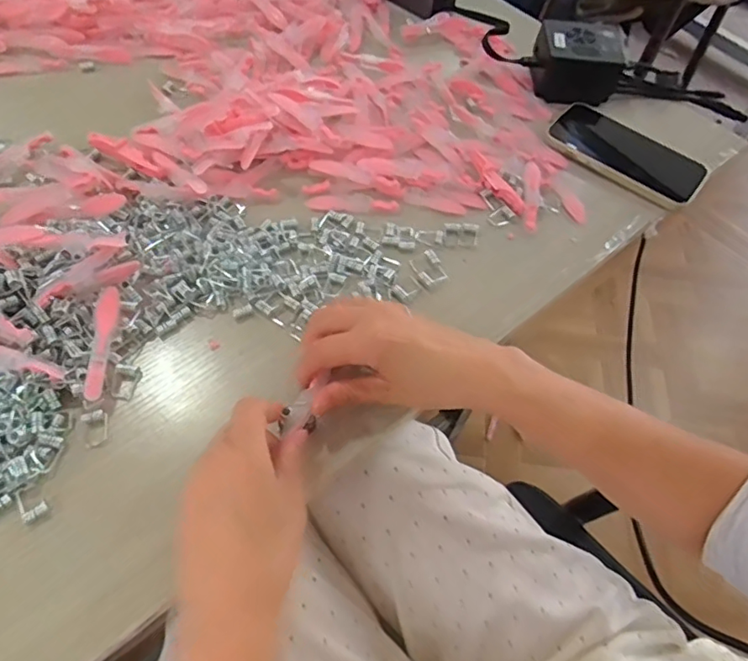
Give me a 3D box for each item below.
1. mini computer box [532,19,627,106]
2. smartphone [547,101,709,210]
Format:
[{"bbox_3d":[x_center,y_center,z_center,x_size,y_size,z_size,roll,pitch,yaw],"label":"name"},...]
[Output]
[{"bbox_3d":[0.208,-0.275,0.557,0.085,0.047,0.074,5,57,-2],"label":"mini computer box"},{"bbox_3d":[0.236,-0.169,0.515,0.146,0.011,0.078,39,62,18],"label":"smartphone"}]

